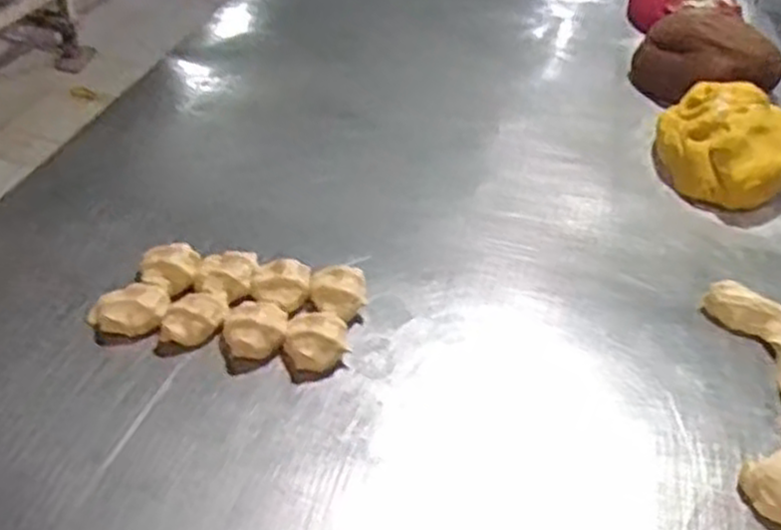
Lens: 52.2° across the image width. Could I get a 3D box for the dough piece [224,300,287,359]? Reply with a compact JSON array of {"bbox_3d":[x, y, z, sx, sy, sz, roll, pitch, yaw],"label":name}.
[{"bbox_3d":[-0.132,0.064,0.772,0.063,0.032,0.065,4,38,-3],"label":"dough piece"}]

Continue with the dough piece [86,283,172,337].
[{"bbox_3d":[-0.256,0.044,0.778,0.074,0.029,0.048,-9,41,-19],"label":"dough piece"}]

